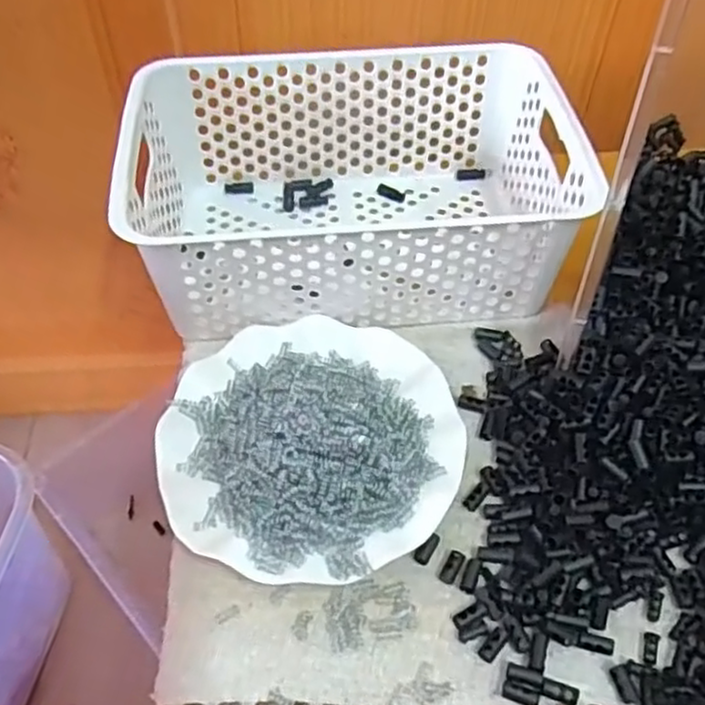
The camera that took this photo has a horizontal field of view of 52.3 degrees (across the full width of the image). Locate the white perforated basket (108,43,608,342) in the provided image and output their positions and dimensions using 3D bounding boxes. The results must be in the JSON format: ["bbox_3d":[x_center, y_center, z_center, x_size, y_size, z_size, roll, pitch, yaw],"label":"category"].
[{"bbox_3d":[-0.001,-0.118,0.539,0.309,0.121,0.203,-6,53,-4],"label":"white perforated basket"}]

